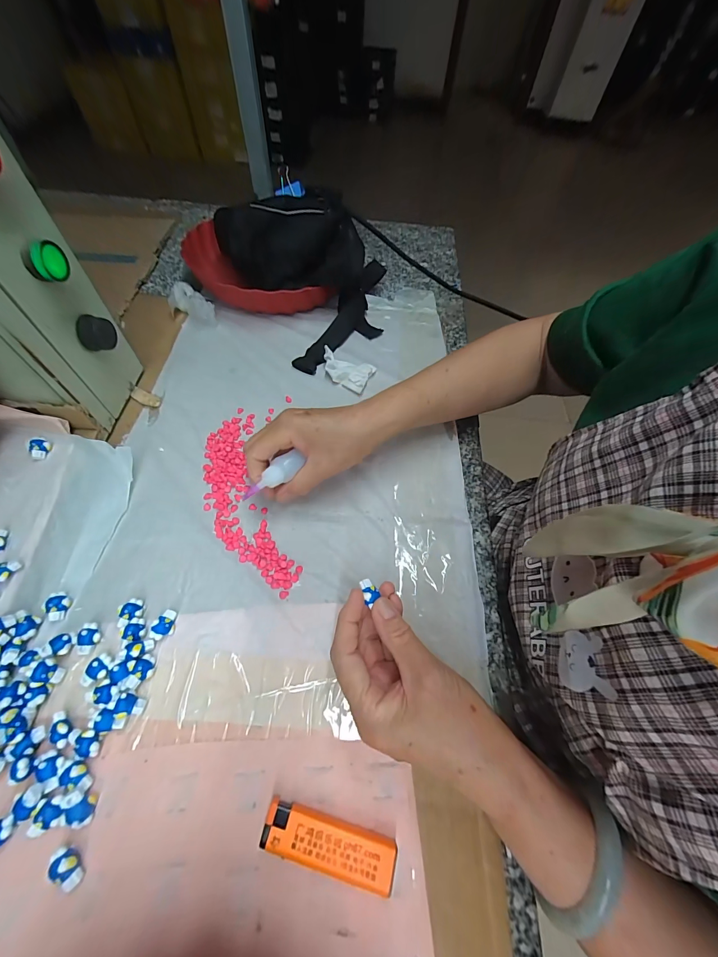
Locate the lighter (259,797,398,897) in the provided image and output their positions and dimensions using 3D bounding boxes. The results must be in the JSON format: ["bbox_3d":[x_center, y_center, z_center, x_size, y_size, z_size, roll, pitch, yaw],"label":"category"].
[{"bbox_3d":[-0.019,0.223,0.204,0.080,0.014,0.022,14,58,5],"label":"lighter"}]

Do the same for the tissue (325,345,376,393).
[{"bbox_3d":[-0.017,-0.133,0.407,0.063,0.019,0.043,22,59,10],"label":"tissue"}]

